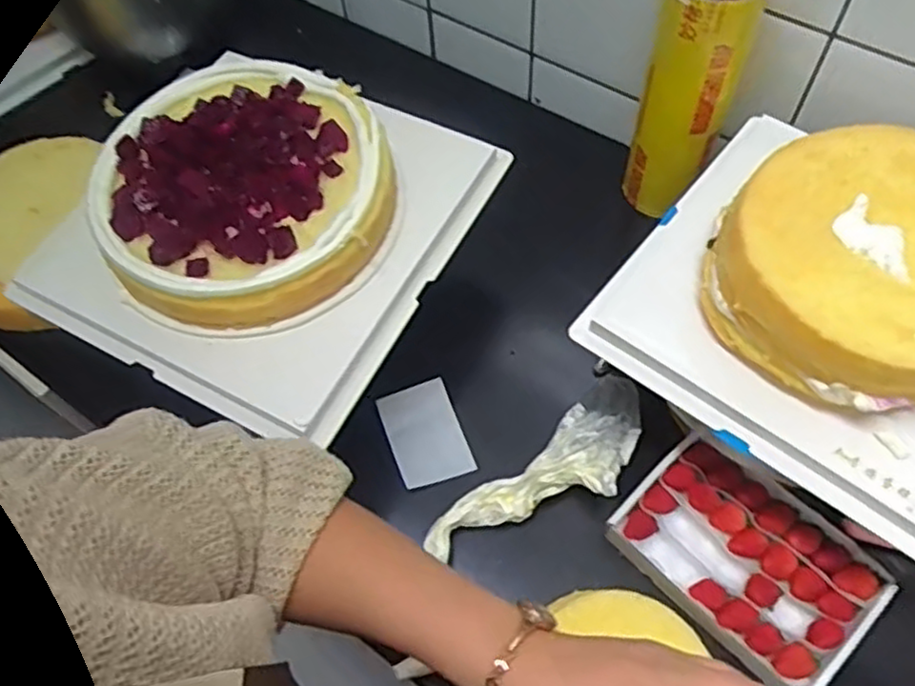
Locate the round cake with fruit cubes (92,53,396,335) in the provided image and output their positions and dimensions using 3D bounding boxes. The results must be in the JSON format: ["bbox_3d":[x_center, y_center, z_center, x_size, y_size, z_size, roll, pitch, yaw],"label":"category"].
[{"bbox_3d":[-0.179,-0.135,0.609,0.232,0.062,0.245,-2,61,3],"label":"round cake with fruit cubes"}]

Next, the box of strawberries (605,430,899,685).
[{"bbox_3d":[0.235,0.174,0.595,0.132,0.034,0.187,-42,67,-17],"label":"box of strawberries"}]

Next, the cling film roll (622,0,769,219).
[{"bbox_3d":[0.218,-0.234,0.691,0.077,0.254,0.081,-2,61,3],"label":"cling film roll"}]

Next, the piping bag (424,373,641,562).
[{"bbox_3d":[0.086,0.116,0.636,0.226,0.035,0.078,-37,65,-16],"label":"piping bag"}]

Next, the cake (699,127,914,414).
[{"bbox_3d":[0.287,-0.048,0.519,0.191,0.091,0.183,-2,61,3],"label":"cake"}]

